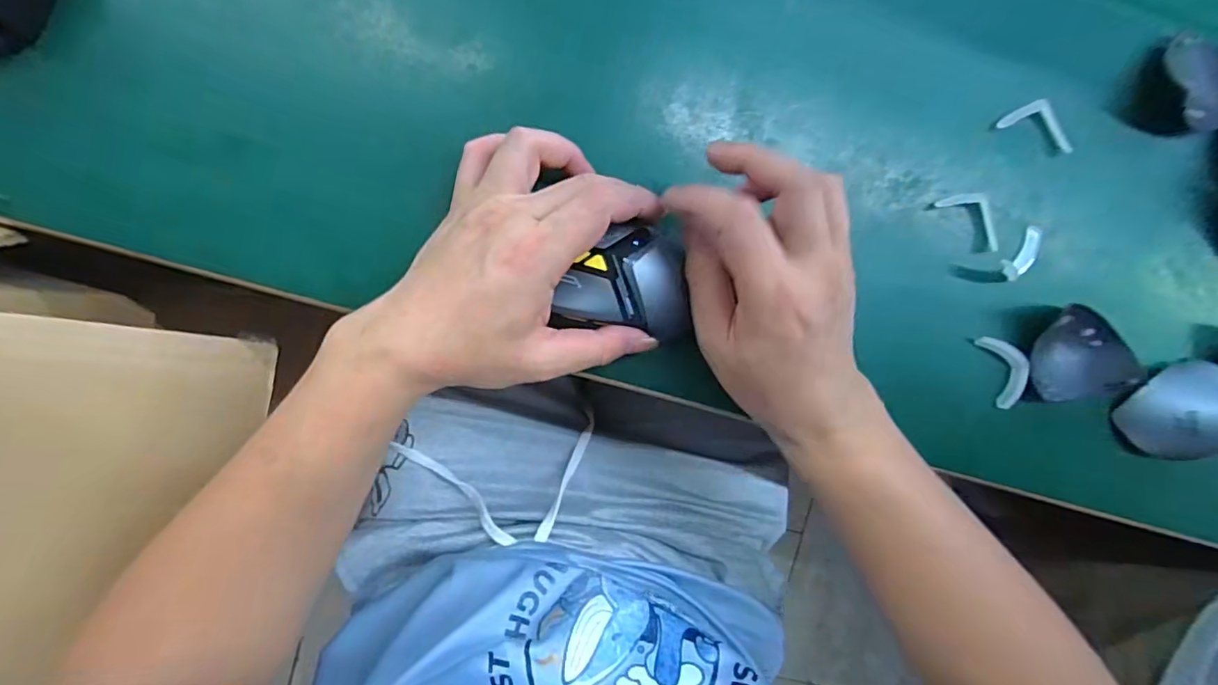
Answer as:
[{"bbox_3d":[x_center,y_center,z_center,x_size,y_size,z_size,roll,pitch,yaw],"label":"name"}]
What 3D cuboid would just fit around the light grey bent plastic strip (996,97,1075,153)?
[{"bbox_3d":[0.256,-0.131,0.330,0.048,0.008,0.025,18,93,-6],"label":"light grey bent plastic strip"}]

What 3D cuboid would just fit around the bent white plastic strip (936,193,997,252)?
[{"bbox_3d":[0.220,-0.077,0.334,0.046,0.005,0.022,37,91,-7],"label":"bent white plastic strip"}]

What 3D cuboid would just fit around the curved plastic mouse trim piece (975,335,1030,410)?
[{"bbox_3d":[0.245,0.016,0.344,0.021,0.013,0.044,-19,96,-3],"label":"curved plastic mouse trim piece"}]

